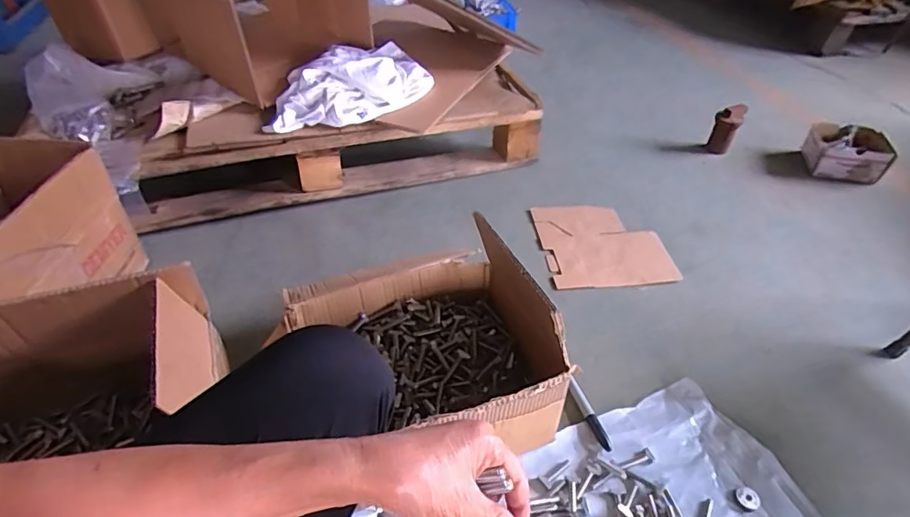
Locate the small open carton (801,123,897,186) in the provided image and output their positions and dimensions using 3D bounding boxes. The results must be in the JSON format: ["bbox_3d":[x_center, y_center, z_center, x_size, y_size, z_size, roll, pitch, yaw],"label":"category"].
[{"bbox_3d":[1.013,-0.284,1.313,0.170,0.099,0.143,14,43,13],"label":"small open carton"}]

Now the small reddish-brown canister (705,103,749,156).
[{"bbox_3d":[0.721,-0.343,1.359,0.066,0.118,0.062,22,45,21],"label":"small reddish-brown canister"}]

